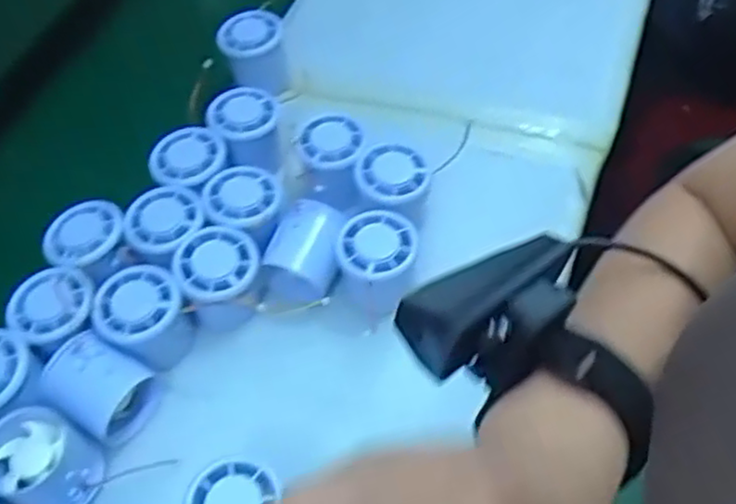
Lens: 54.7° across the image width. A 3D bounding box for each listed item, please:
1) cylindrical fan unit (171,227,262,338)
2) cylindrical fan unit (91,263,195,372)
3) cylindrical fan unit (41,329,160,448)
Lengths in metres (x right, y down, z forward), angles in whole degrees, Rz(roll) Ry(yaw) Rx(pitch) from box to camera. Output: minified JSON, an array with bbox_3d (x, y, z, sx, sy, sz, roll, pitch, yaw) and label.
[{"bbox_3d":[-0.100,0.022,0.498,0.054,0.058,0.056,-2,56,2],"label":"cylindrical fan unit"},{"bbox_3d":[-0.150,0.046,0.483,0.054,0.051,0.051,-2,56,2],"label":"cylindrical fan unit"},{"bbox_3d":[-0.173,0.089,0.460,0.066,0.048,0.052,28,67,3],"label":"cylindrical fan unit"}]

